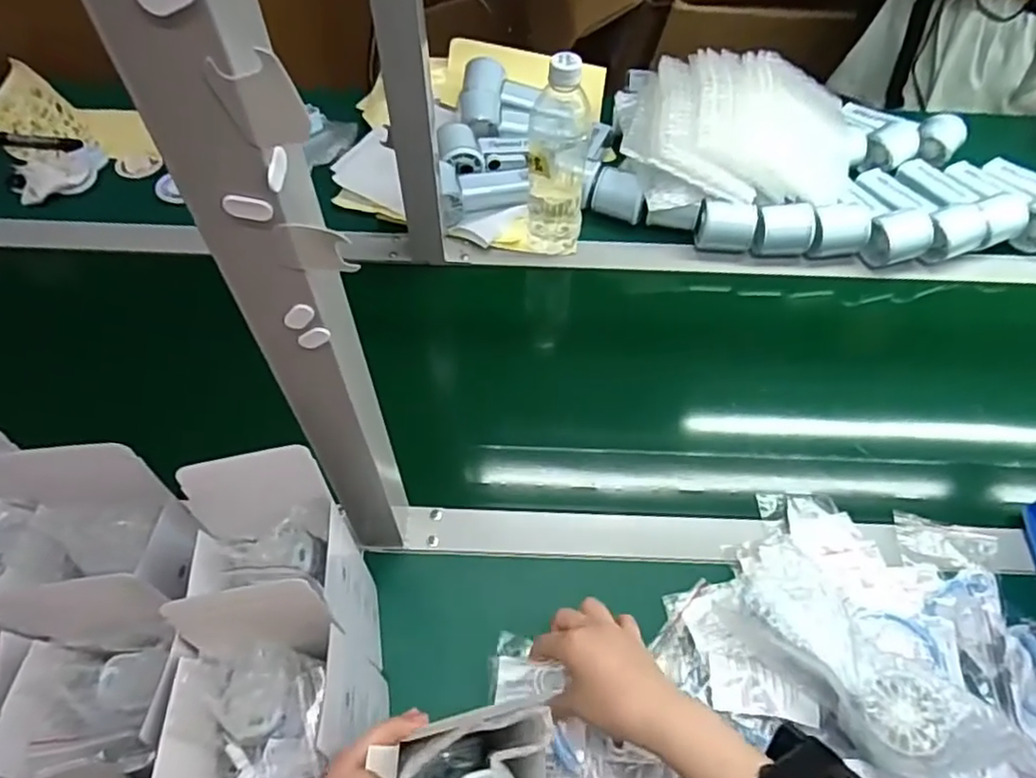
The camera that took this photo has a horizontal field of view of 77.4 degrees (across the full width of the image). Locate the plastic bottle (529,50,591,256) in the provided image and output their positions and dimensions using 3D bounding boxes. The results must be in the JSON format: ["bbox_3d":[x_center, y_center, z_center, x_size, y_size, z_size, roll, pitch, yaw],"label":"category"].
[{"bbox_3d":[0.041,-0.247,0.696,0.072,0.222,0.061,4,58,1],"label":"plastic bottle"}]

